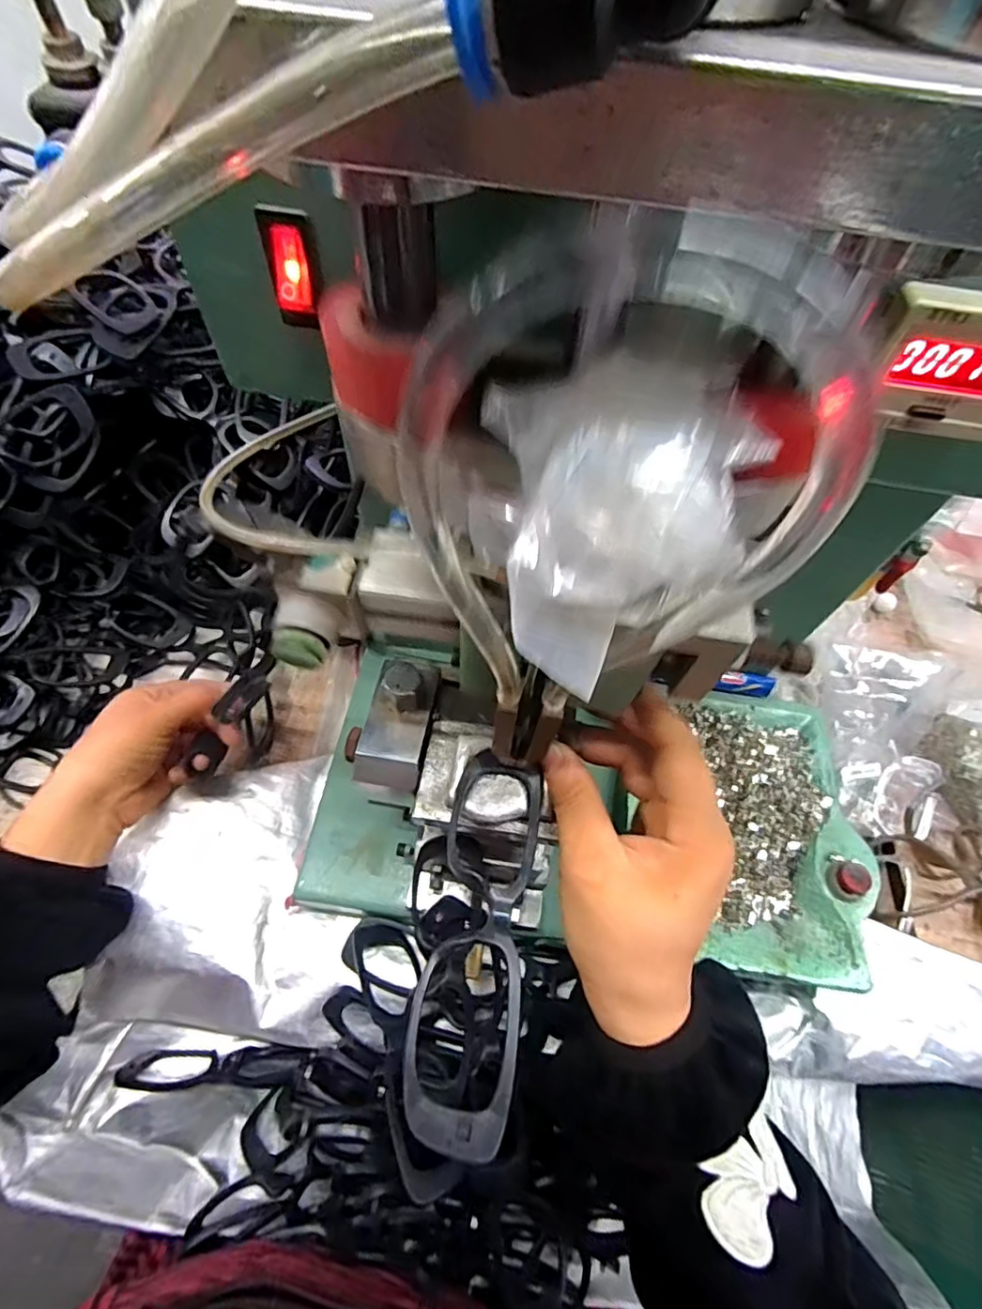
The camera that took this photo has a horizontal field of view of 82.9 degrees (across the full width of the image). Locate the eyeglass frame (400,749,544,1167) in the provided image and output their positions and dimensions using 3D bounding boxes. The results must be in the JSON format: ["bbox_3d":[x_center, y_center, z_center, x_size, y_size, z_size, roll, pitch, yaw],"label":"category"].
[{"bbox_3d":[-0.004,0.104,0.223,0.040,0.012,0.145,8,49,2],"label":"eyeglass frame"}]

